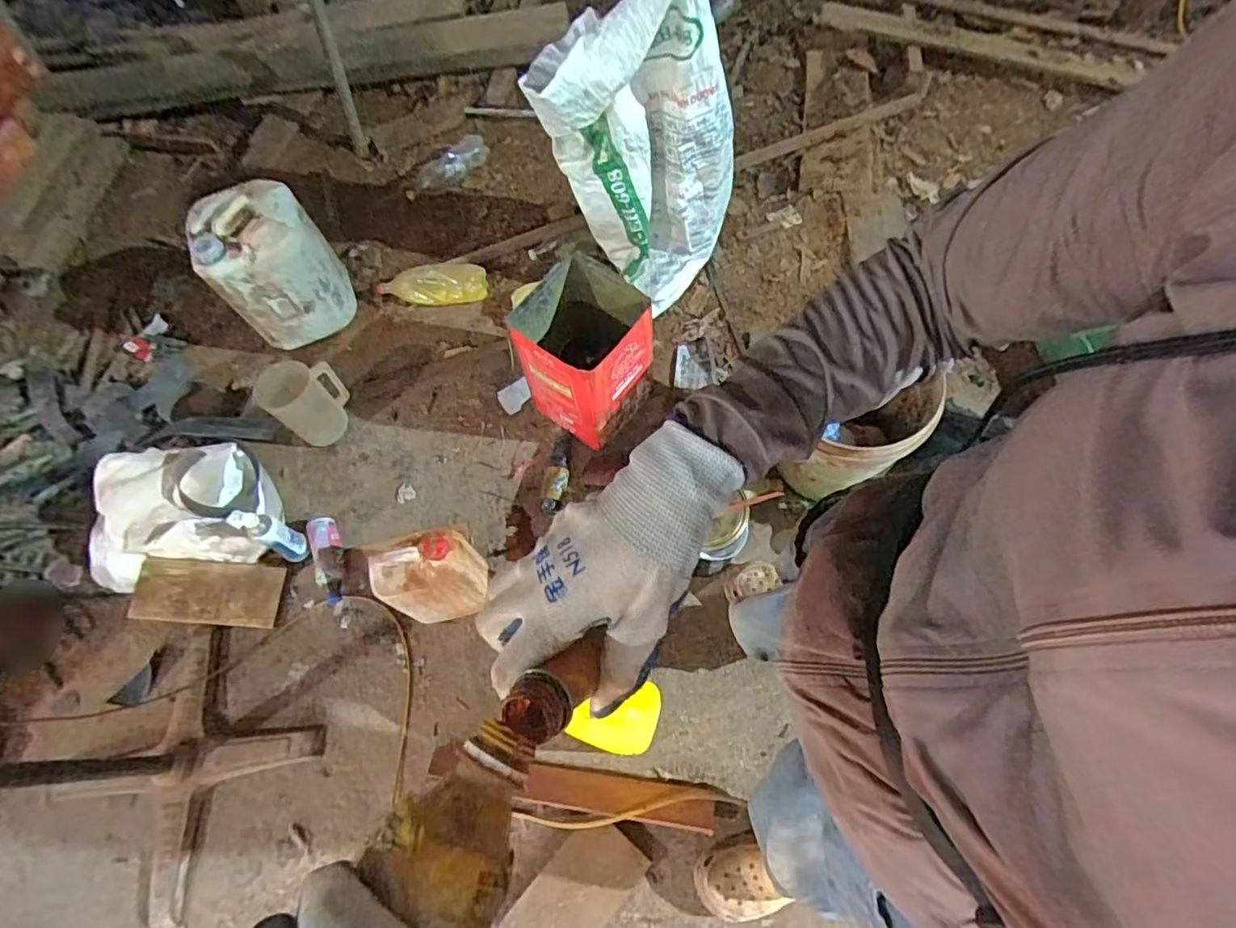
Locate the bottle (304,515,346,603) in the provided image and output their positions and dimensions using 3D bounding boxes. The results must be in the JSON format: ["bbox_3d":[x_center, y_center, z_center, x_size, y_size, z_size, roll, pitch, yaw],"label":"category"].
[{"bbox_3d":[-0.667,0.217,1.383,0.066,0.050,0.213,-20,65,-3],"label":"bottle"}]

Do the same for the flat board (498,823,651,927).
[{"bbox_3d":[-0.075,0.769,1.071,0.147,0.006,0.244,43,74,3],"label":"flat board"}]

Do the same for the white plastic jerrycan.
[{"bbox_3d":[-0.869,-0.498,1.532,0.275,0.343,0.189,-28,66,-7],"label":"white plastic jerrycan"}]

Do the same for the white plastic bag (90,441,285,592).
[{"bbox_3d":[-1.026,0.108,1.414,0.423,0.133,0.300,-16,65,-1],"label":"white plastic bag"}]

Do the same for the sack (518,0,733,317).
[{"bbox_3d":[0.052,-0.686,1.374,0.347,0.726,0.255,17,68,13],"label":"sack"}]

